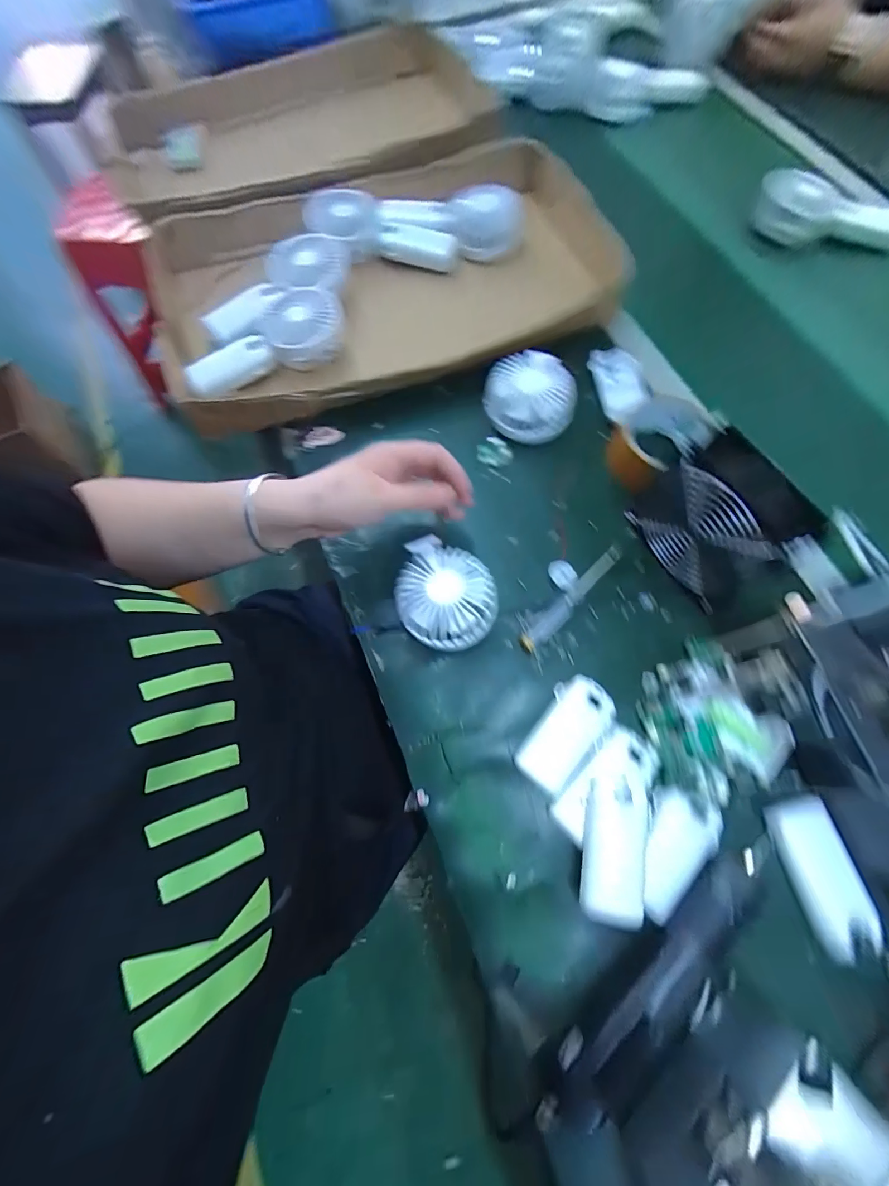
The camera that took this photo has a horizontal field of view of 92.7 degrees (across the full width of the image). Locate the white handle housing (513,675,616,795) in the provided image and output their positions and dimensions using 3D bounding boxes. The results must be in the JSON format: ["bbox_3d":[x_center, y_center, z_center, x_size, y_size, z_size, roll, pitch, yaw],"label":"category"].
[{"bbox_3d":[0.103,0.117,0.357,0.049,0.015,0.094,37,74,12],"label":"white handle housing"}]

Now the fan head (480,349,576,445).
[{"bbox_3d":[0.096,-0.215,0.466,0.093,0.042,0.102,21,71,7],"label":"fan head"}]

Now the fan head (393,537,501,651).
[{"bbox_3d":[-0.003,0.005,0.388,0.099,0.051,0.083,34,73,11],"label":"fan head"}]

